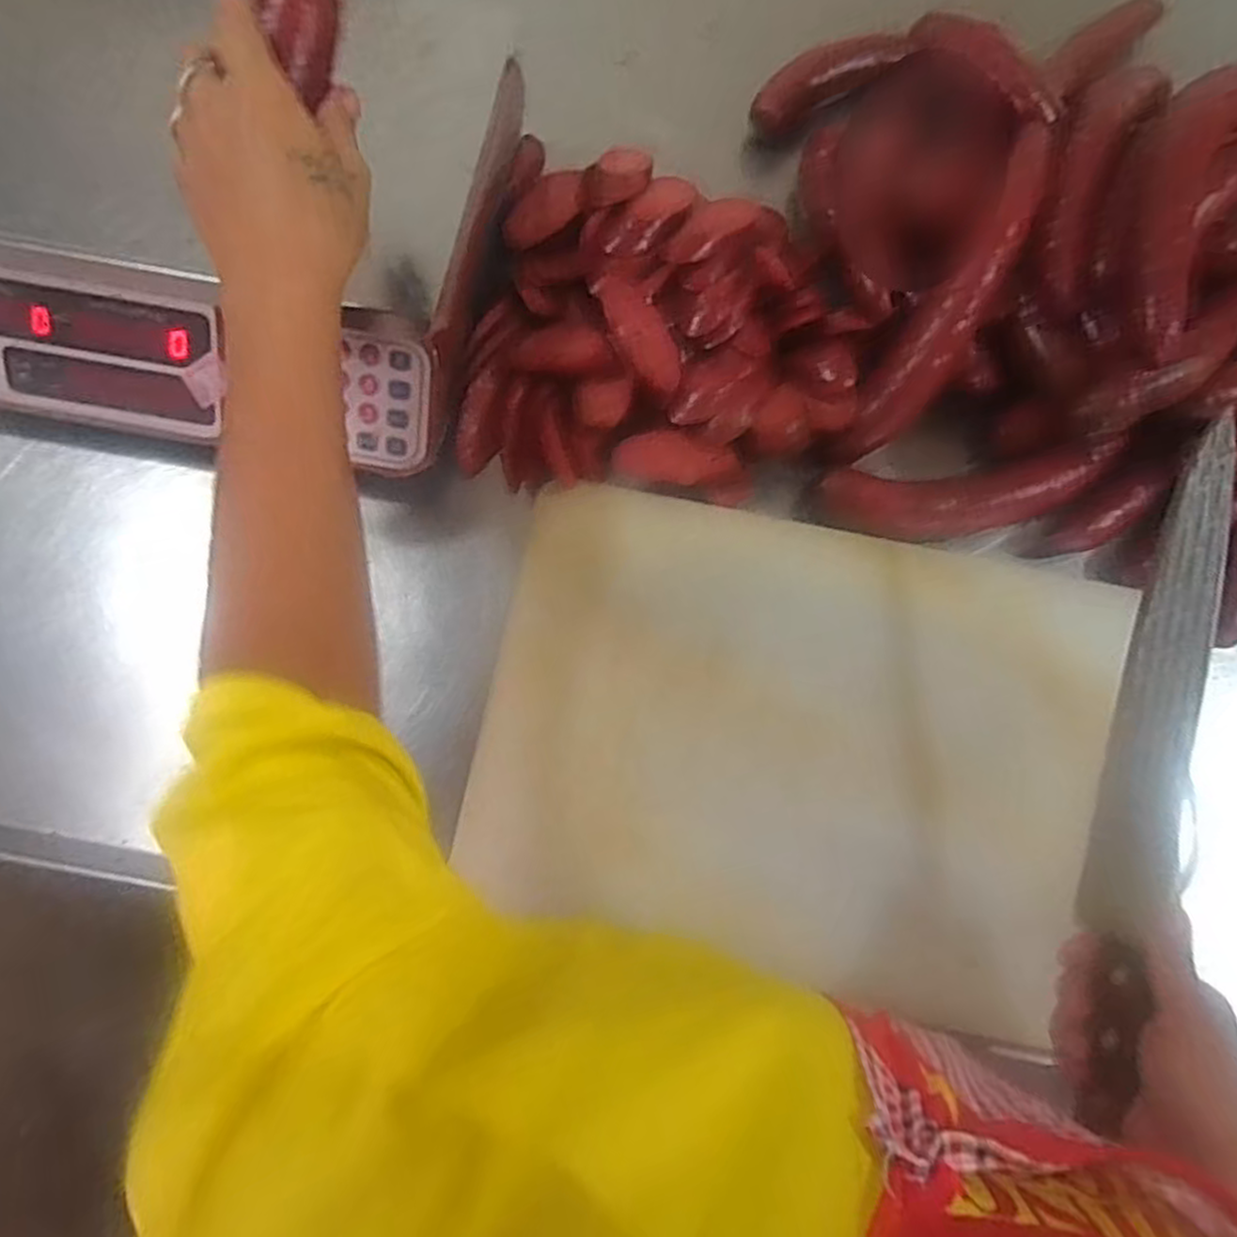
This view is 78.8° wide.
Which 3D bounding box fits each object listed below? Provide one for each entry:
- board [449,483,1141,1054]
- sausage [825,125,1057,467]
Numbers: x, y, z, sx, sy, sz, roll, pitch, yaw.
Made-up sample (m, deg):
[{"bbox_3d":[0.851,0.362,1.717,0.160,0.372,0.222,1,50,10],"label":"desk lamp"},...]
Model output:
[{"bbox_3d":[0.112,0.067,0.467,0.373,0.031,0.290,11,75,0],"label":"board"},{"bbox_3d":[0.230,-0.219,0.506,0.048,0.037,0.263,34,93,9],"label":"sausage"}]

